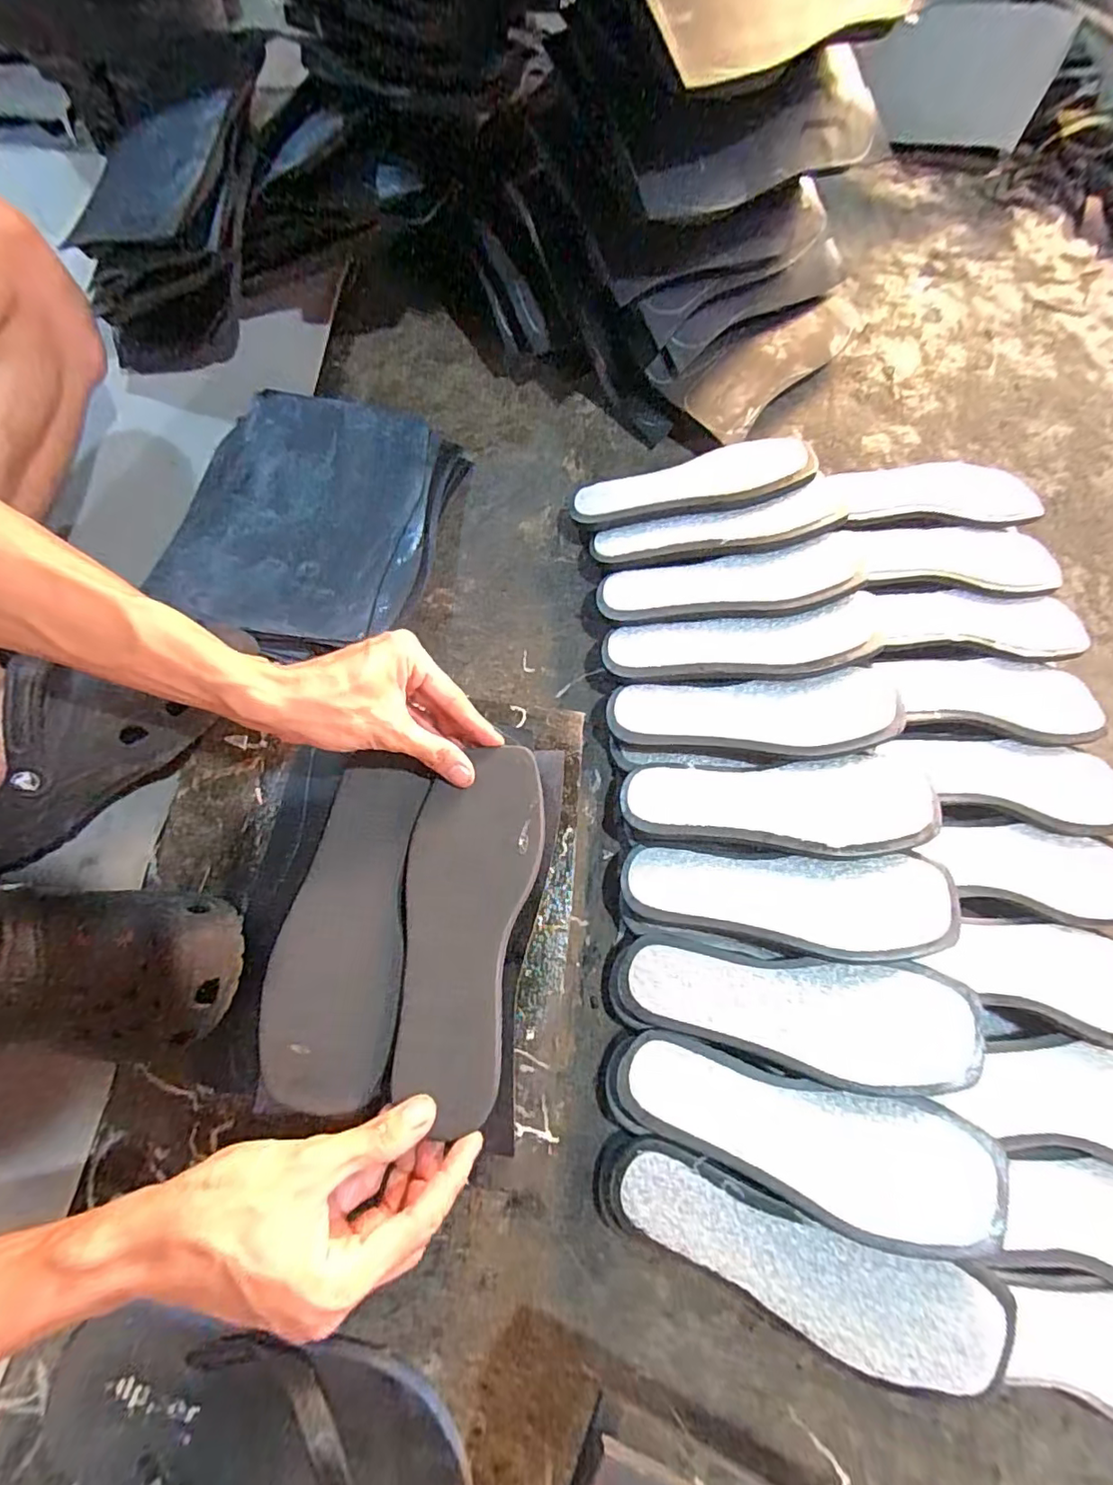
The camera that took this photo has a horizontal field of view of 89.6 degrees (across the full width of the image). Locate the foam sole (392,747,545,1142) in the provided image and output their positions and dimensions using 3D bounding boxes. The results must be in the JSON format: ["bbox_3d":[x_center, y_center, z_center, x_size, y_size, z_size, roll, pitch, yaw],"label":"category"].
[{"bbox_3d":[-0.063,0.115,0.376,0.085,0.033,0.229,8,75,1],"label":"foam sole"}]

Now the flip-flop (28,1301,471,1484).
[{"bbox_3d":[-0.183,0.435,0.330,0.264,0.042,0.130,8,71,1],"label":"flip-flop"}]

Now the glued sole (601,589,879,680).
[{"bbox_3d":[0.158,-0.084,0.485,0.228,0.025,0.067,-3,71,10],"label":"glued sole"}]

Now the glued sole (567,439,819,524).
[{"bbox_3d":[0.129,-0.250,0.541,0.224,0.016,0.074,-8,71,9],"label":"glued sole"}]

